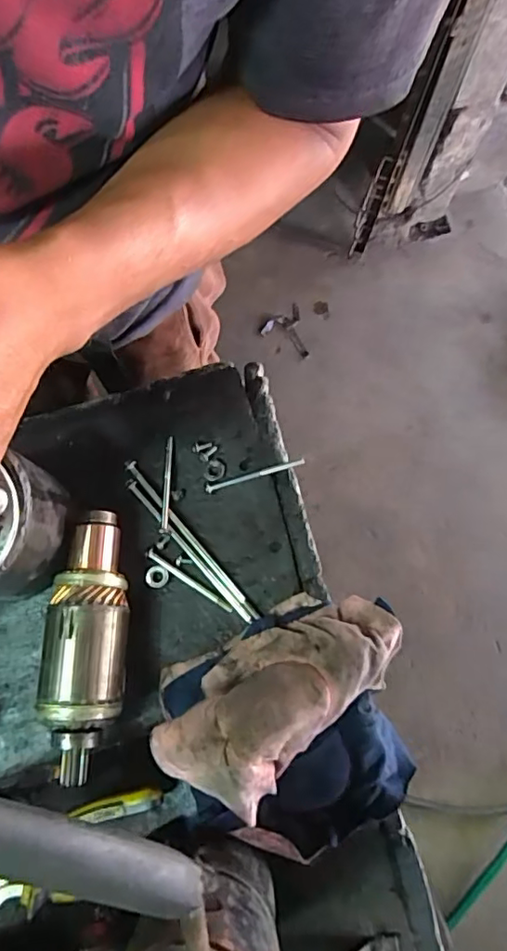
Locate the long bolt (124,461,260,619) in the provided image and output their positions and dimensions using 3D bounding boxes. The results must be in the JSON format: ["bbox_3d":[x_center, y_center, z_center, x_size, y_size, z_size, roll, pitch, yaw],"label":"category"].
[{"bbox_3d":[-0.050,0.049,0.446,0.008,0.006,0.160,-40,81,-9],"label":"long bolt"}]

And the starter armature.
[{"bbox_3d":[-0.119,0.118,0.409,0.053,0.058,0.180,0,78,-1],"label":"starter armature"}]

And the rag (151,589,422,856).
[{"bbox_3d":[0.034,0.172,0.386,0.176,0.067,0.151,-29,80,-7],"label":"rag"}]

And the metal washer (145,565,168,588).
[{"bbox_3d":[-0.076,0.080,0.442,0.018,0.004,0.017,0,78,-1],"label":"metal washer"}]

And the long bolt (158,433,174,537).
[{"bbox_3d":[-0.071,0.006,0.456,0.007,0.007,0.081,1,75,-1],"label":"long bolt"}]

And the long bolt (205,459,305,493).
[{"bbox_3d":[0.001,0.000,0.458,0.082,0.007,0.008,-13,75,-5],"label":"long bolt"}]

